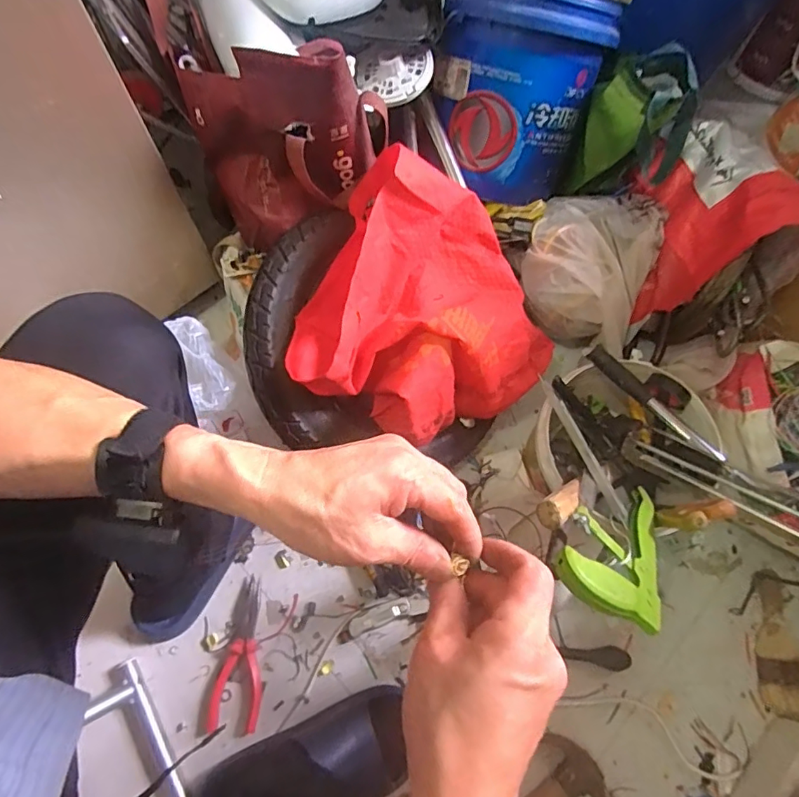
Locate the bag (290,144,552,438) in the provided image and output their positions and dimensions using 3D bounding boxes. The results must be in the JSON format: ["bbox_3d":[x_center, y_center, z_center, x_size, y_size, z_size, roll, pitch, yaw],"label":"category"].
[{"bbox_3d":[0.040,-0.107,0.624,0.308,0.173,0.300,26,70,8],"label":"bag"}]

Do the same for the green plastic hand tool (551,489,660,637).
[{"bbox_3d":[0.241,0.159,0.535,0.263,0.029,0.110,-7,61,-53],"label":"green plastic hand tool"}]

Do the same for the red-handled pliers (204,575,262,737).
[{"bbox_3d":[-0.212,0.344,0.683,0.069,0.018,0.189,7,69,1],"label":"red-handled pliers"}]

